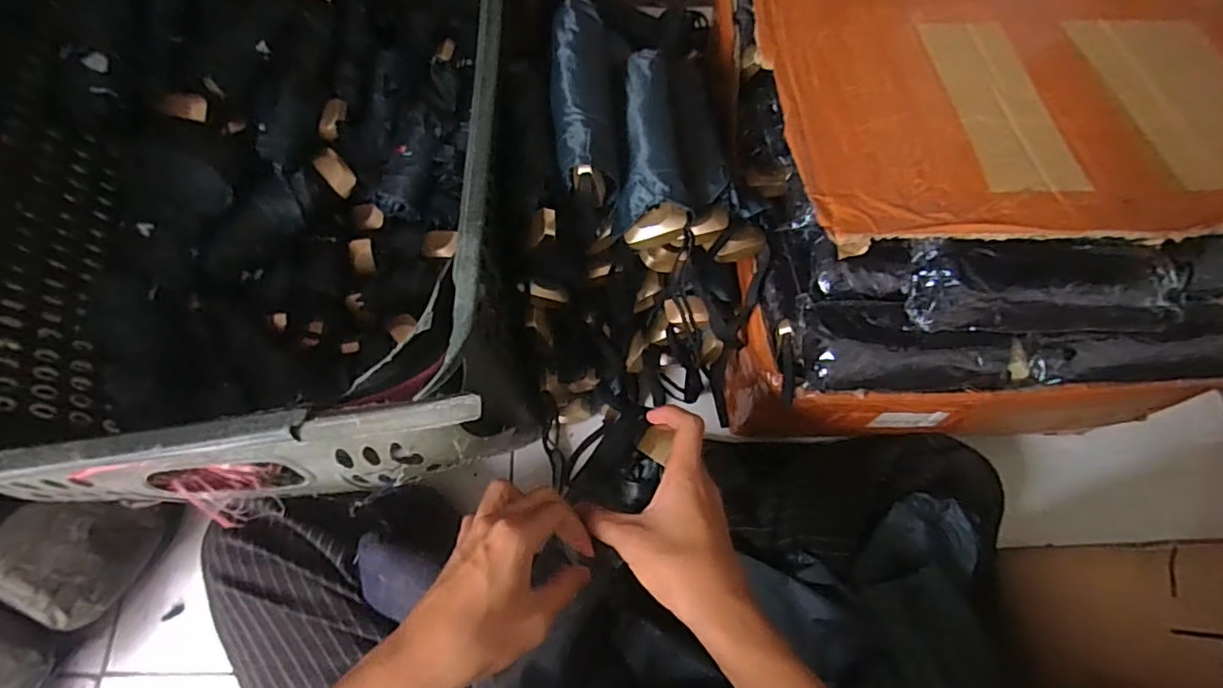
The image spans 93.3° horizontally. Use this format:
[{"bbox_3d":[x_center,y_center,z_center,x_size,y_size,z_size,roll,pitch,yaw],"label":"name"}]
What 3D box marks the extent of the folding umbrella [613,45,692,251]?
[{"bbox_3d":[0.032,-0.160,0.459,0.054,0.037,0.162,1,70,1],"label":"folding umbrella"}]

